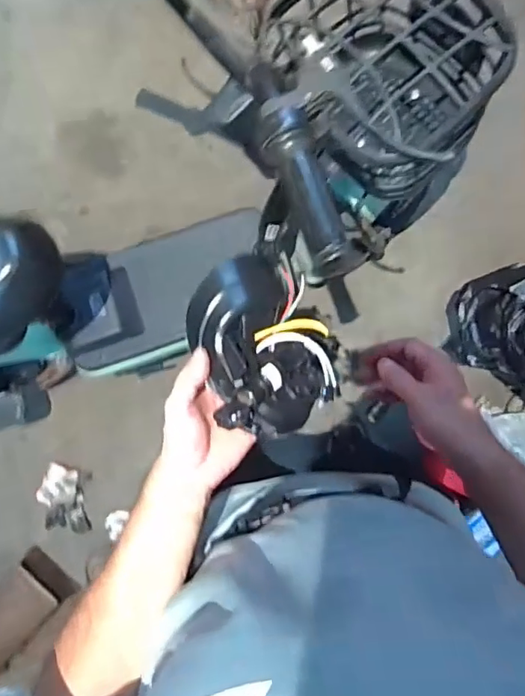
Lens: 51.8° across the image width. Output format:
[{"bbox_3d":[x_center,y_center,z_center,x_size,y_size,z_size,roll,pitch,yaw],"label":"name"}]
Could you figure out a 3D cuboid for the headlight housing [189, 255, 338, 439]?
[{"bbox_3d":[-0.003,0.001,0.505,0.125,0.091,0.166,4,63,-37],"label":"headlight housing"}]

